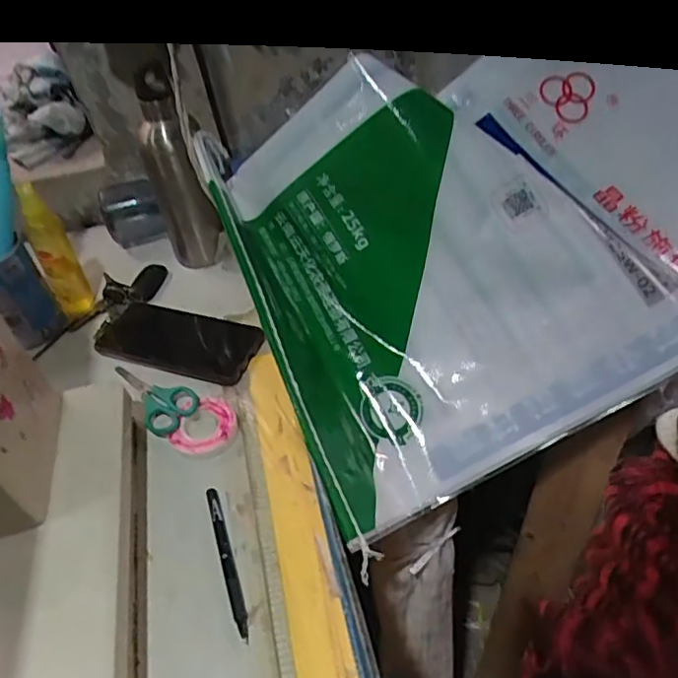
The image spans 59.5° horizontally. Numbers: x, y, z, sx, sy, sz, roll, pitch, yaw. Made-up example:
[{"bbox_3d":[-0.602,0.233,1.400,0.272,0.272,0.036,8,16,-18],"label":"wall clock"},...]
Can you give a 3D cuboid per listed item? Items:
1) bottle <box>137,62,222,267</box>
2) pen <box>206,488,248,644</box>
[{"bbox_3d":[-0.177,-0.173,0.651,0.052,0.223,0.055,-27,49,-17],"label":"bottle"},{"bbox_3d":[-0.086,0.167,0.455,0.009,0.006,0.123,-18,48,-10],"label":"pen"}]

